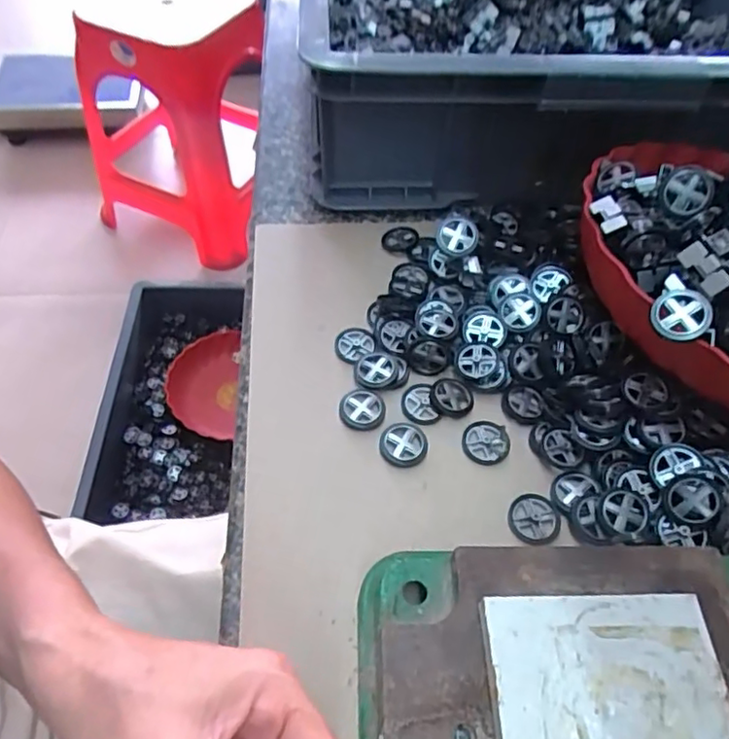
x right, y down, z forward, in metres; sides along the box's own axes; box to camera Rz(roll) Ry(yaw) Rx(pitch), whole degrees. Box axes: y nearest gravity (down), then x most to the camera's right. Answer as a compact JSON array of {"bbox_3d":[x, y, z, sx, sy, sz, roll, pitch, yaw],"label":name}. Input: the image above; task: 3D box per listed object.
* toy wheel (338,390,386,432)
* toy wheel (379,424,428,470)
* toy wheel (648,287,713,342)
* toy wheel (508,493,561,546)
[{"bbox_3d":[-0.001,0.024,0.371,0.027,0.005,0.027,1,54,-1],"label":"toy wheel"},{"bbox_3d":[0.023,0.044,0.359,0.027,0.005,0.027,1,54,-1],"label":"toy wheel"},{"bbox_3d":[0.160,-0.028,0.310,0.027,0.007,0.027,35,91,25],"label":"toy wheel"},{"bbox_3d":[0.094,0.082,0.338,0.027,0.006,0.026,1,54,-1],"label":"toy wheel"}]

